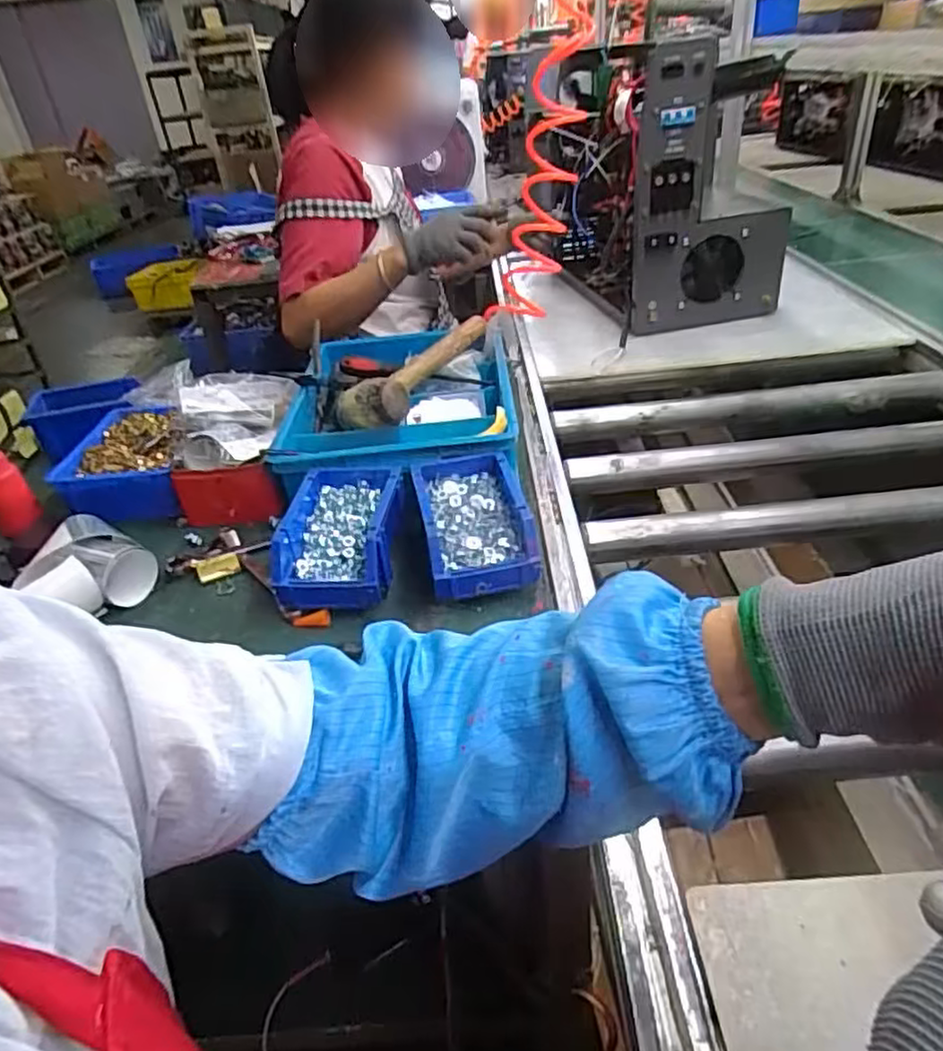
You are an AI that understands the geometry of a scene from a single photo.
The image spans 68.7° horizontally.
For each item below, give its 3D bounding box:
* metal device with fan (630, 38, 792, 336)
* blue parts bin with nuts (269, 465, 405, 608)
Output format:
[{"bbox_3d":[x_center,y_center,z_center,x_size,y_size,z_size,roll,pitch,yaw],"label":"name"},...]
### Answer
[{"bbox_3d":[0.402,-0.531,1.149,0.271,0.431,0.070,-7,34,-1],"label":"metal device with fan"},{"bbox_3d":[-0.132,0.008,0.686,0.113,0.057,0.165,-4,35,4],"label":"blue parts bin with nuts"}]

